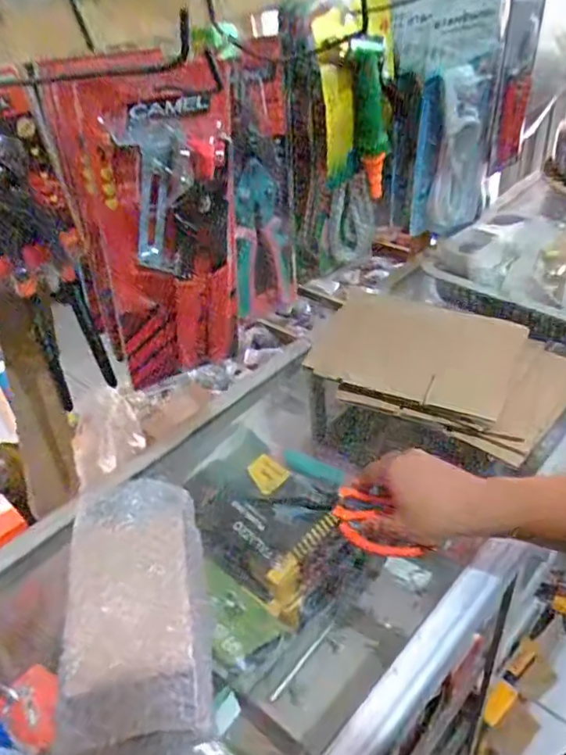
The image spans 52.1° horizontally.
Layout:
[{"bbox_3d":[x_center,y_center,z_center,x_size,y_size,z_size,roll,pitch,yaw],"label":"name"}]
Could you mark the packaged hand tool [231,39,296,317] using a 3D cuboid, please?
[{"bbox_3d":[-0.020,-0.195,0.622,0.026,0.279,0.103,28,48,34],"label":"packaged hand tool"}]

